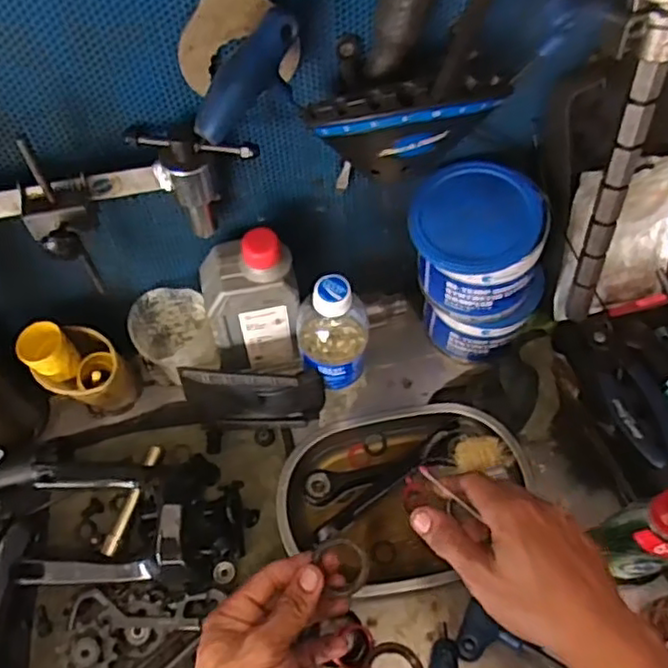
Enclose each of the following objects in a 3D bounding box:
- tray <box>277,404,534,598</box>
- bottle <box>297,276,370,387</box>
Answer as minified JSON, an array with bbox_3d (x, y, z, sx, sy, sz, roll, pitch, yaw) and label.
[{"bbox_3d":[0.062,0.139,0.588,0.214,0.044,0.155,-8,60,-2],"label":"tray"},{"bbox_3d":[-0.002,-0.002,0.583,0.057,0.150,0.069,-15,60,-6],"label":"bottle"}]

